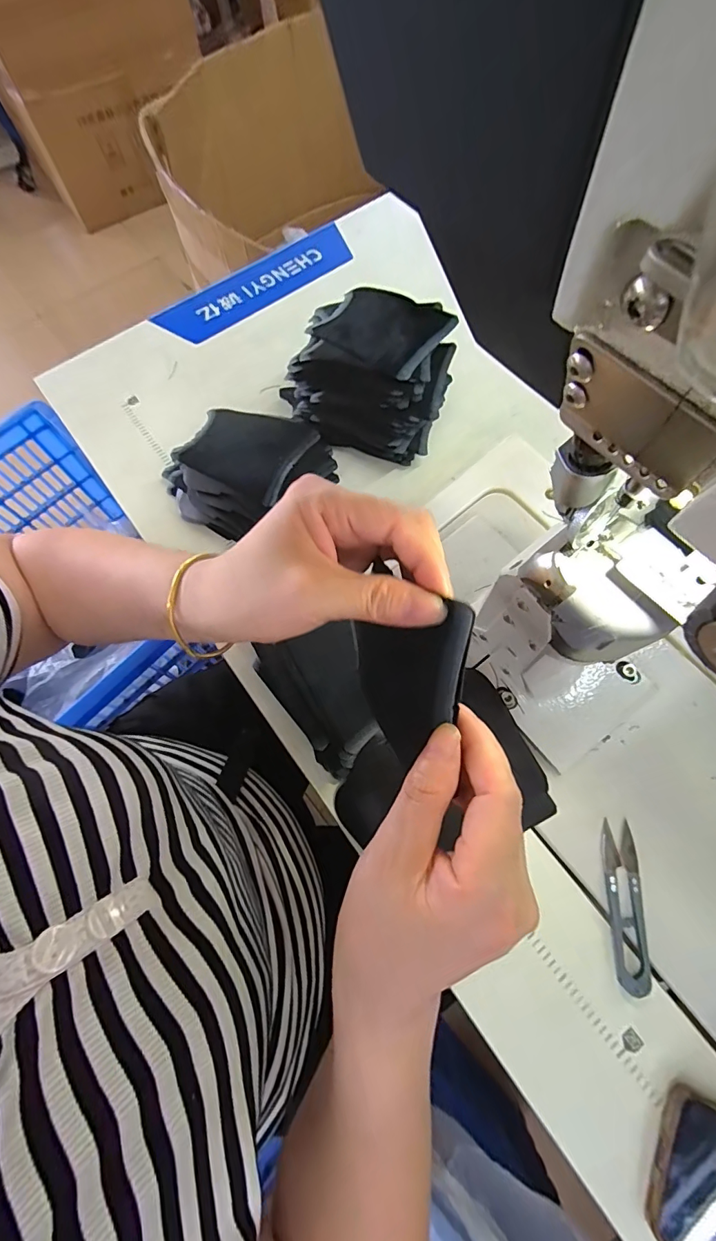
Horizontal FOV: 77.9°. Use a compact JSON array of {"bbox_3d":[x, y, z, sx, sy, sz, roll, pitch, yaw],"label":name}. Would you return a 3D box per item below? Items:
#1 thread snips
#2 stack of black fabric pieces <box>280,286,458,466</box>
[{"bbox_3d":[0.185,0.195,0.305,0.023,0.005,0.101,3,69,2],"label":"thread snips"},{"bbox_3d":[0.007,-0.239,0.437,0.155,0.083,0.135,19,71,8],"label":"stack of black fabric pieces"}]

